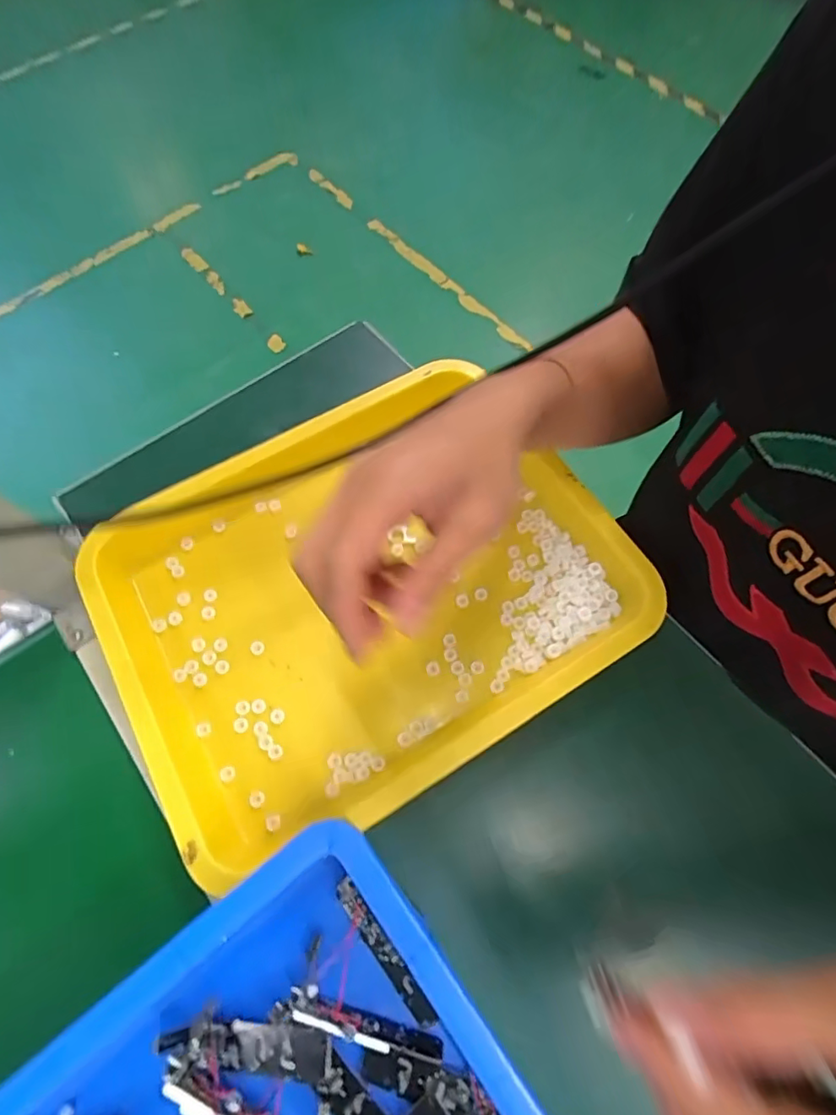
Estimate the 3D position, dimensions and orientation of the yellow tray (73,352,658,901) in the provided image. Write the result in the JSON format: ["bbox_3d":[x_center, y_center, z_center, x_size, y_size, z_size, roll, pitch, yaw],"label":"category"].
[{"bbox_3d":[-0.039,0.017,0.365,0.336,0.038,0.258,-28,69,-9],"label":"yellow tray"}]

